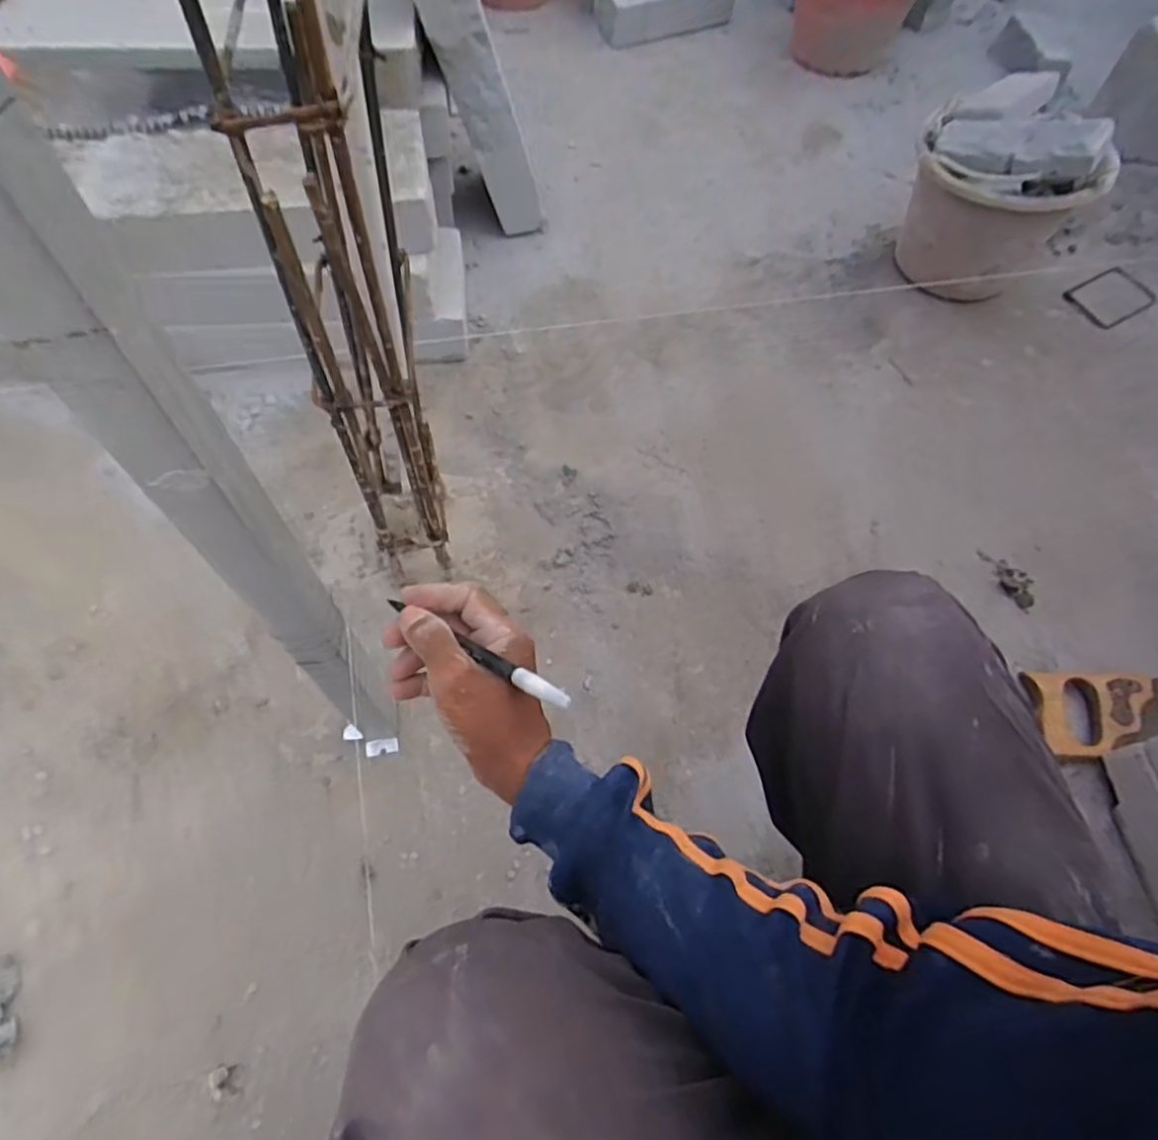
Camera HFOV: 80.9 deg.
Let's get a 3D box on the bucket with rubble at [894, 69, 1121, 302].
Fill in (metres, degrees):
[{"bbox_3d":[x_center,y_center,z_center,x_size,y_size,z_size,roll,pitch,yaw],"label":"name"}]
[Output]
[{"bbox_3d":[0.613,-0.550,1.016,0.232,0.285,0.269,32,64,14],"label":"bucket with rubble"}]

